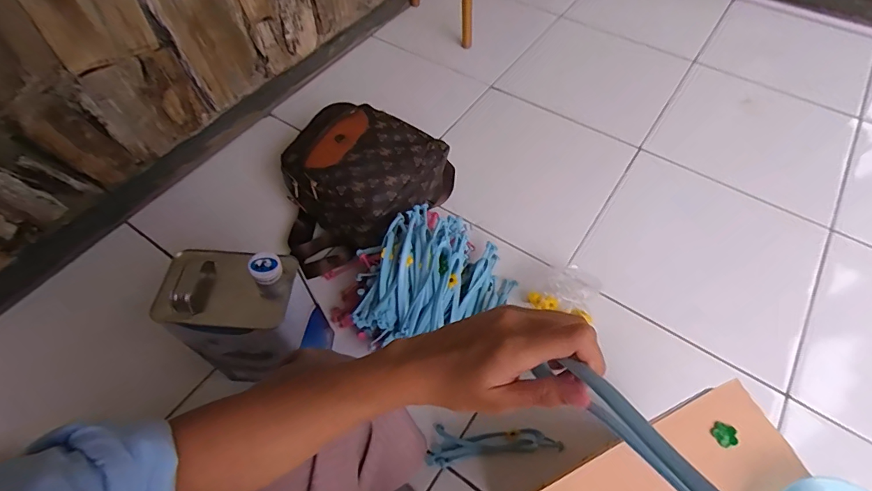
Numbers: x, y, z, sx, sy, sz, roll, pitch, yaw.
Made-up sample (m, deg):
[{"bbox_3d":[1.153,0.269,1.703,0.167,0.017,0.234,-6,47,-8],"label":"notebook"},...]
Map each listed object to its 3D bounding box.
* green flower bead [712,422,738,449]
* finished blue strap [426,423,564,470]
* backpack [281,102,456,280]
[{"bbox_3d":[0.296,0.193,0.457,0.022,0.005,0.024,-14,58,-8],"label":"green flower bead"},{"bbox_3d":[0.087,0.303,0.673,0.193,0.021,0.057,2,57,1],"label":"finished blue strap"},{"bbox_3d":[-0.147,-0.143,0.868,0.372,0.152,0.265,-31,62,-19],"label":"backpack"}]

